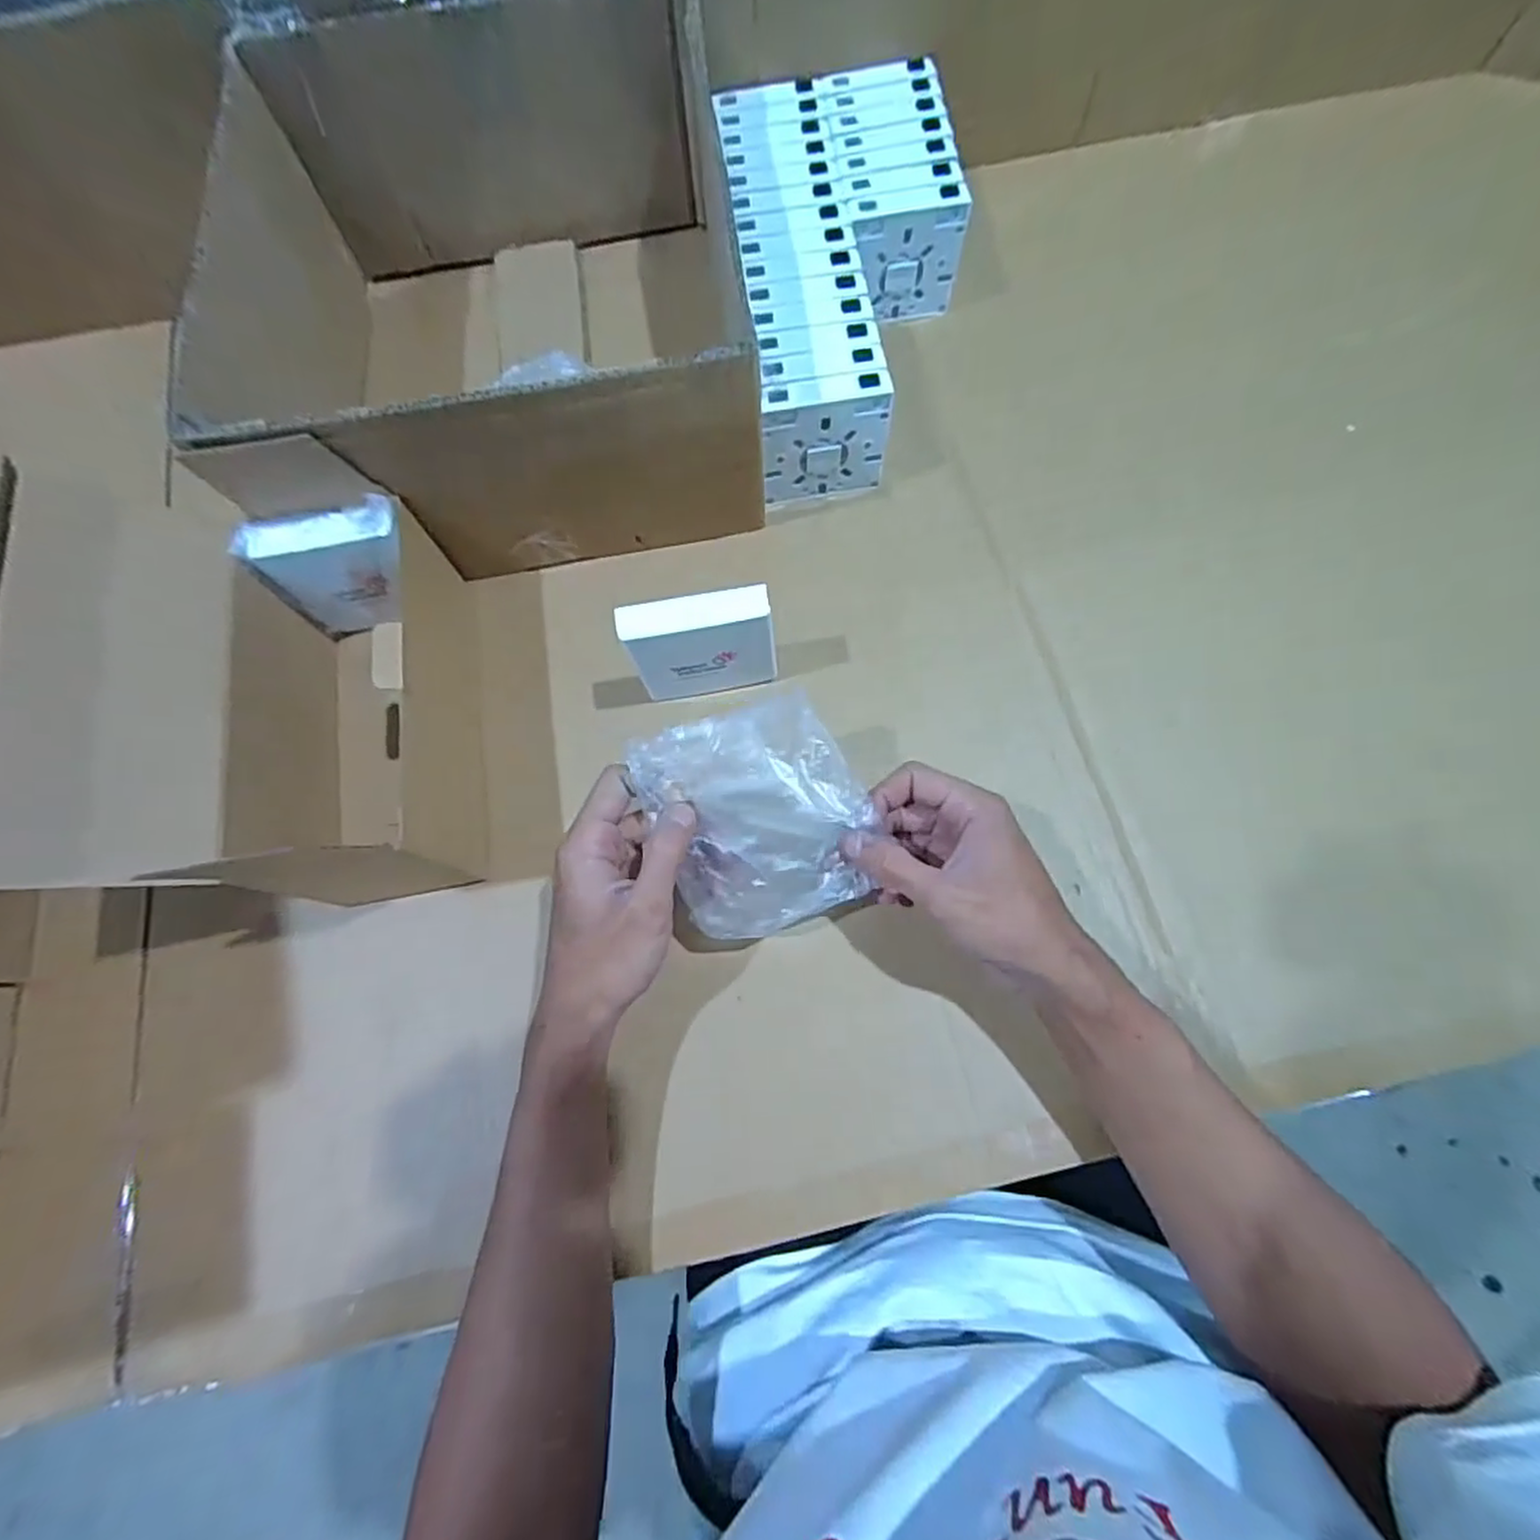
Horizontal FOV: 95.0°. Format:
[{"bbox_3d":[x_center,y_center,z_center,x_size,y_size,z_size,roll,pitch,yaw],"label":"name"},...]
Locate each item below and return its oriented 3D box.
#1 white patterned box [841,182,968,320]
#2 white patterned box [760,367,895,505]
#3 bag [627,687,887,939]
[{"bbox_3d":[0.100,-0.382,0.531,0.084,0.088,0.023,-14,72,-2],"label":"white patterned box"},{"bbox_3d":[0.037,-0.224,0.483,0.084,0.086,0.024,-8,72,0],"label":"white patterned box"},{"bbox_3d":[-0.005,0.026,0.375,0.103,0.021,0.120,-21,102,-4],"label":"bag"}]

